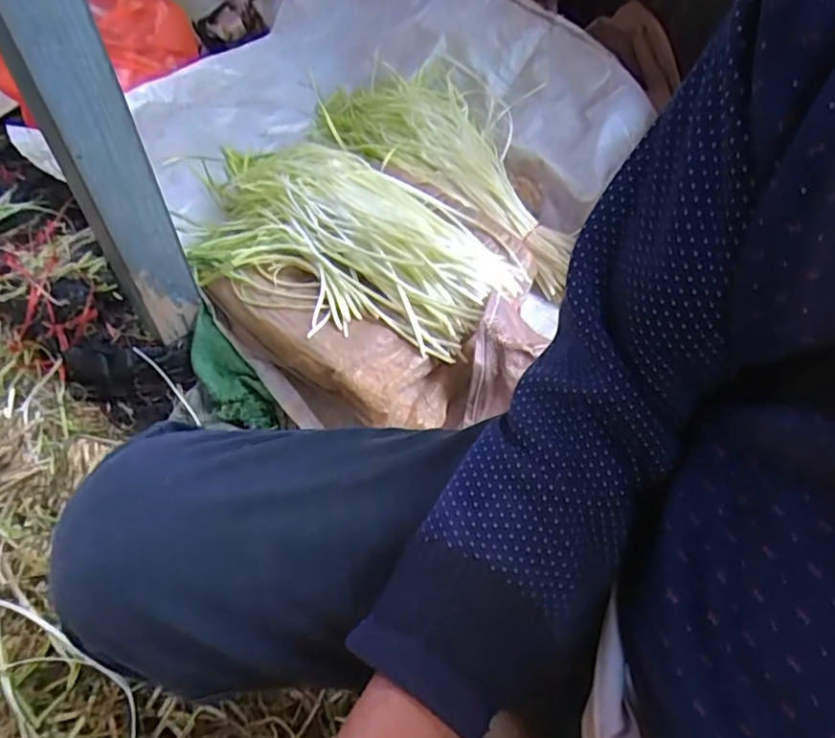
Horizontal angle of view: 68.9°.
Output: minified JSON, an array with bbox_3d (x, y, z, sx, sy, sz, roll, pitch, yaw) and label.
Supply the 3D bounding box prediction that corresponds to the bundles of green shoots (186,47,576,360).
[{"bbox_3d":[-0.057,-0.290,0.972,0.618,0.156,0.568,0,55,0],"label":"bundles of green shoots"}]

